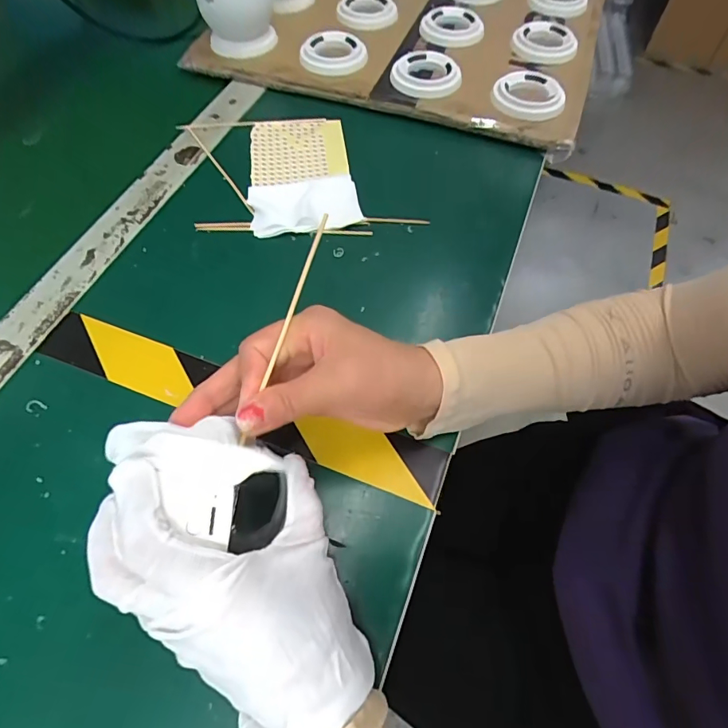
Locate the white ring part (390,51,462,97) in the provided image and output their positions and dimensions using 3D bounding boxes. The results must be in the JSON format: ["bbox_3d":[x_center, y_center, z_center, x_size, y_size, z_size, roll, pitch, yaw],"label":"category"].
[{"bbox_3d":[0.064,-0.298,0.477,0.066,0.017,0.077,33,65,16],"label":"white ring part"}]

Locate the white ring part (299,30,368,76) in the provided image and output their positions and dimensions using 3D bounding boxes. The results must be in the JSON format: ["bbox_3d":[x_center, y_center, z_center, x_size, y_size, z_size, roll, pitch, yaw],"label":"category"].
[{"bbox_3d":[-0.033,-0.339,0.505,0.070,0.017,0.070,-3,61,-3],"label":"white ring part"}]

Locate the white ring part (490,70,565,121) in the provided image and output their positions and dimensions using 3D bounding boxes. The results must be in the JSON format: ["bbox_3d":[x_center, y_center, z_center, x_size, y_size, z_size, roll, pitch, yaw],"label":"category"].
[{"bbox_3d":[0.163,-0.263,0.459,0.064,0.019,0.077,38,67,18],"label":"white ring part"}]

